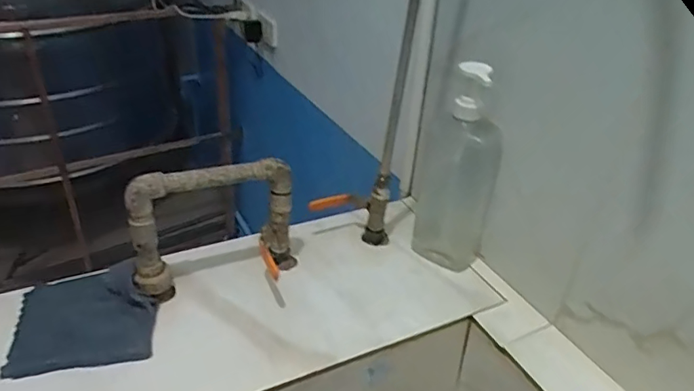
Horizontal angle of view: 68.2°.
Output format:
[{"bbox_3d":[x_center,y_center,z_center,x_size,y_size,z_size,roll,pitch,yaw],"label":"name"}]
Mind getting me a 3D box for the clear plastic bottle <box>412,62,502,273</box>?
[{"bbox_3d":[0.153,-0.041,0.696,0.094,0.276,0.093,8,32,7],"label":"clear plastic bottle"}]

